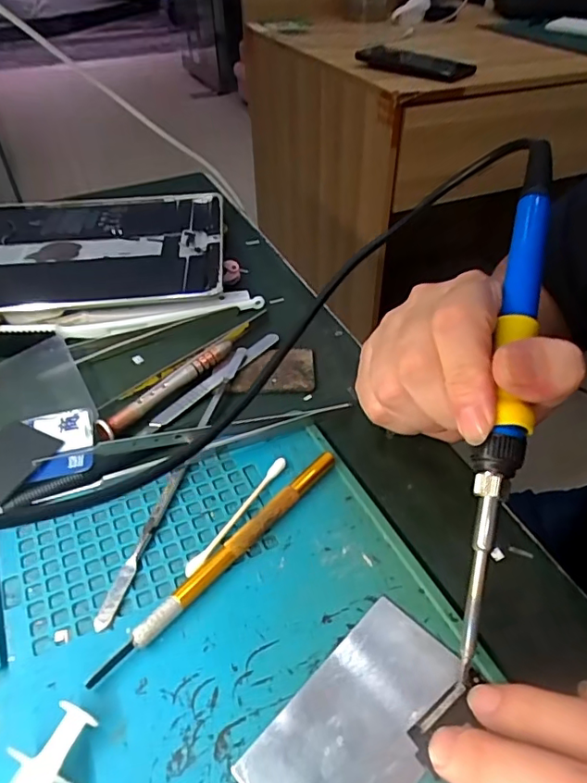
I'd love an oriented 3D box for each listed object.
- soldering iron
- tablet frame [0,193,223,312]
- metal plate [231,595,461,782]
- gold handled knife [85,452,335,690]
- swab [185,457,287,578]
[{"bbox_3d":[0.081,0.004,0.203,0.016,0.015,0.201,11,77,12],"label":"soldering iron"},{"bbox_3d":[-0.181,-0.110,0.404,0.249,0.018,0.175,-4,44,-4],"label":"tablet frame"},{"bbox_3d":[0.024,0.112,0.179,0.045,0.004,0.079,34,53,31],"label":"metal plate"},{"bbox_3d":[-0.027,0.069,0.223,0.009,0.008,0.132,32,52,29],"label":"gold handled knife"},{"bbox_3d":[-0.025,0.055,0.239,0.006,0.004,0.070,25,49,24],"label":"swab"}]

